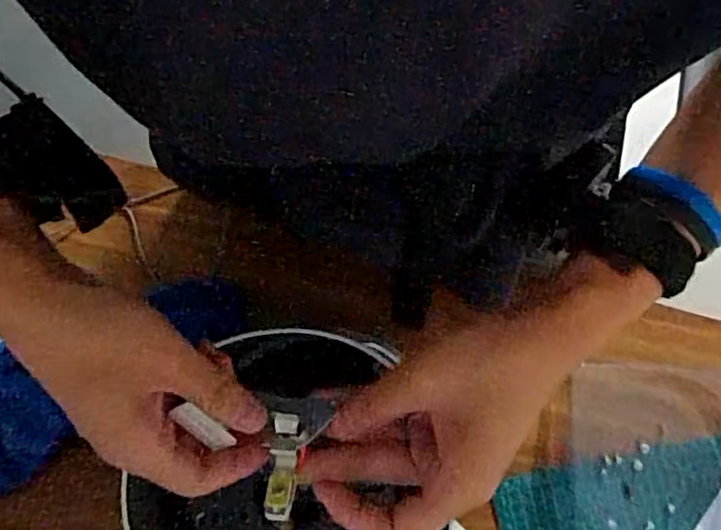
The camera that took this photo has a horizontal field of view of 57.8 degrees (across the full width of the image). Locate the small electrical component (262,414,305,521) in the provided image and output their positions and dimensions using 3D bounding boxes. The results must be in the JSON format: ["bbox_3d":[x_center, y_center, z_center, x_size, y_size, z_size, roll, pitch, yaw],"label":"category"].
[{"bbox_3d":[-0.041,0.106,0.343,0.016,0.007,0.052,5,77,0],"label":"small electrical component"}]

